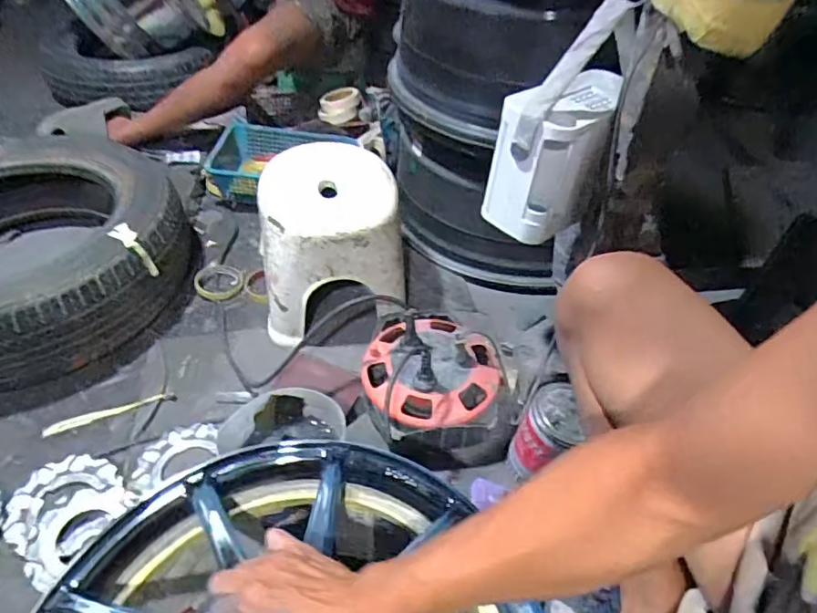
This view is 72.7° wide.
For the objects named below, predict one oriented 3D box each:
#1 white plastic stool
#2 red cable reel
[{"bbox_3d":[-0.138,-0.117,0.972,0.229,0.226,0.256,-7,44,-11],"label":"white plastic stool"},{"bbox_3d":[0.037,0.100,0.852,0.203,0.118,0.214,16,47,12],"label":"red cable reel"}]

